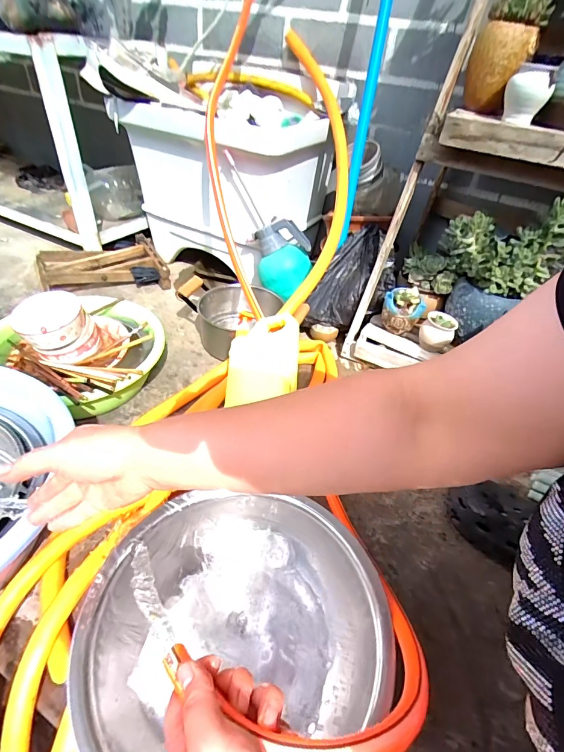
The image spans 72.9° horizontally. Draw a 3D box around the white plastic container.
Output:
[{"bbox_3d":[-0.169,-0.547,1.117,0.496,0.381,0.322,26,43,22],"label":"white plastic container"}]

